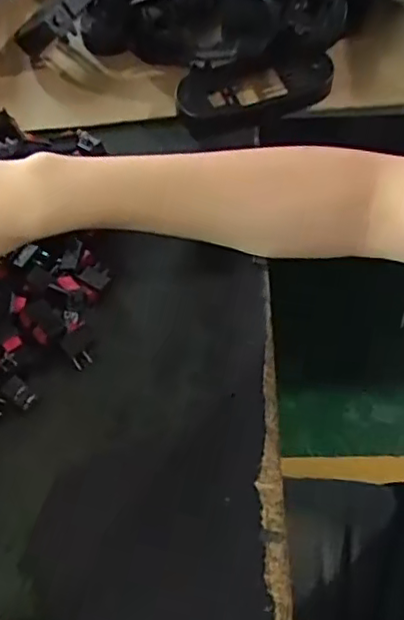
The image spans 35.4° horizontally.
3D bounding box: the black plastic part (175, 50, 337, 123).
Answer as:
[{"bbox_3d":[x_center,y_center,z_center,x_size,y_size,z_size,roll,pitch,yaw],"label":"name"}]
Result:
[{"bbox_3d":[0.037,-0.163,0.455,0.111,0.019,0.050,-13,60,-5],"label":"black plastic part"}]

